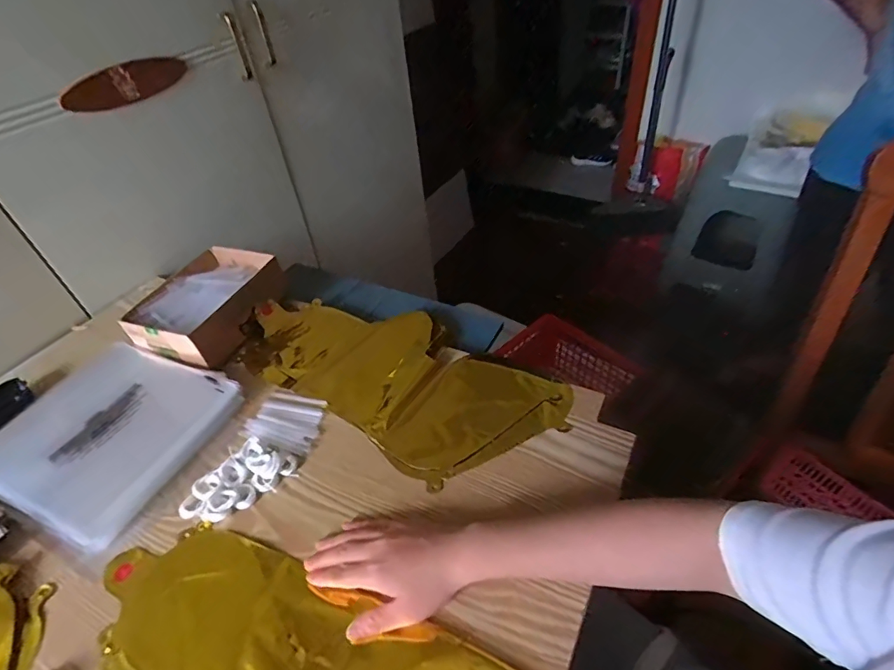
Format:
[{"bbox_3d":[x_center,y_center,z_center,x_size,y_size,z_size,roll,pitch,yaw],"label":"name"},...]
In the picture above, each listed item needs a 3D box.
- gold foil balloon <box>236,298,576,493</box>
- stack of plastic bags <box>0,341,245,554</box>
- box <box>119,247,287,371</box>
[{"bbox_3d":[-0.073,0.042,0.601,0.416,0.015,0.192,24,51,29],"label":"gold foil balloon"},{"bbox_3d":[-0.403,0.109,0.562,0.244,0.028,0.214,14,47,21],"label":"stack of plastic bags"},{"bbox_3d":[-0.334,-0.043,0.677,0.150,0.068,0.191,11,46,18],"label":"box"}]

